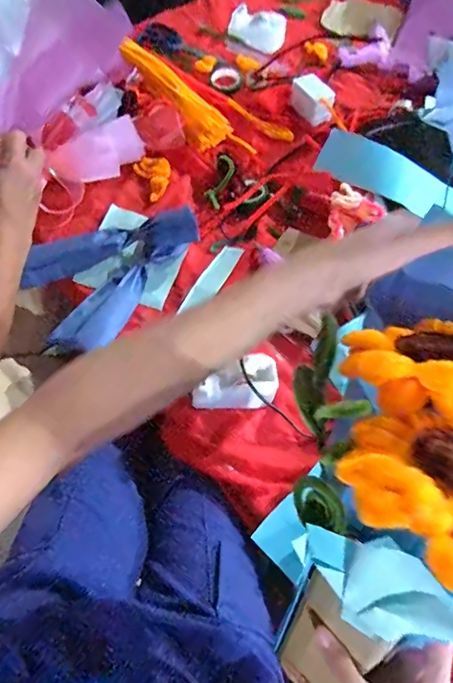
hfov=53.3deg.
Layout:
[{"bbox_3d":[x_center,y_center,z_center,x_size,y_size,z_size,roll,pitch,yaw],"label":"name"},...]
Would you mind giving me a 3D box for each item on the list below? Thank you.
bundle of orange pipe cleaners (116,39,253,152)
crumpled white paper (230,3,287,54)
[{"bbox_3d":[-0.060,-0.379,0.718,0.243,0.032,0.069,41,70,-9],"label":"bundle of orange pipe cleaners"},{"bbox_3d":[0.061,-0.586,0.835,0.096,0.033,0.065,23,68,10],"label":"crumpled white paper"}]

